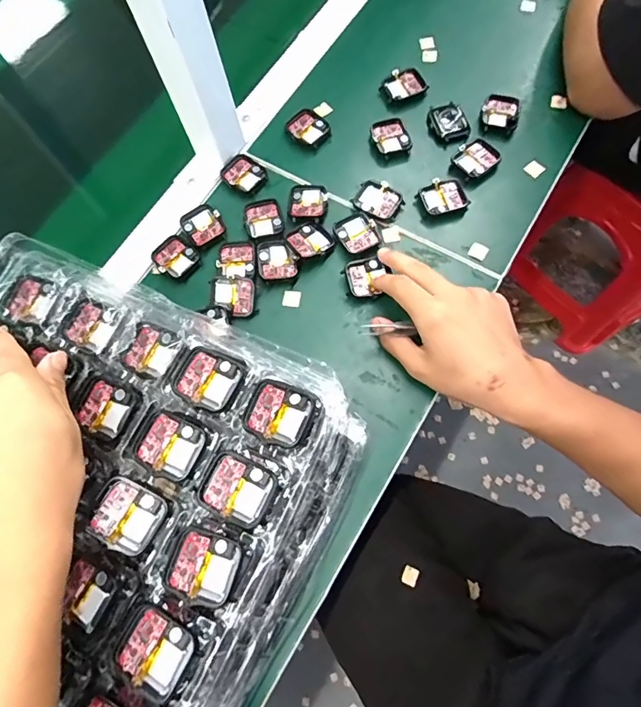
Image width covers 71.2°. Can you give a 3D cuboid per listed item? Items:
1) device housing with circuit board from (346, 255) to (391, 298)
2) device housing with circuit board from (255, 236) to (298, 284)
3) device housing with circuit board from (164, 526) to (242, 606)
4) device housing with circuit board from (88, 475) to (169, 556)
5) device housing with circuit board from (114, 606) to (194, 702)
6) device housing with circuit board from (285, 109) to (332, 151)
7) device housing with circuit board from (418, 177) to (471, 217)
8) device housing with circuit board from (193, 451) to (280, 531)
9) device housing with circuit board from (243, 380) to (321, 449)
[{"bbox_3d":[0.043,-0.071,0.415,0.034,0.007,0.037,-16,73,-3],"label":"device housing with circuit board"},{"bbox_3d":[-0.044,-0.091,0.433,0.035,0.006,0.045,-19,73,-4],"label":"device housing with circuit board"},{"bbox_3d":[-0.069,0.125,0.264,0.039,0.008,0.036,18,73,10],"label":"device housing with circuit board"},{"bbox_3d":[-0.120,0.100,0.278,0.040,0.009,0.036,29,75,13],"label":"device housing with circuit board"},{"bbox_3d":[-0.093,0.167,0.252,0.039,0.008,0.035,28,75,13],"label":"device housing with circuit board"},{"bbox_3d":[-0.013,-0.242,0.483,0.040,0.007,0.047,-40,76,-10],"label":"device housing with circuit board"},{"bbox_3d":[0.123,-0.155,0.445,0.044,0.011,0.039,-23,74,-5],"label":"device housing with circuit board"},{"bbox_3d":[-0.052,0.083,0.279,0.045,0.008,0.035,25,75,12],"label":"device housing with circuit board"},{"bbox_3d":[-0.027,0.038,0.288,0.044,0.010,0.038,27,75,12],"label":"device housing with circuit board"}]

